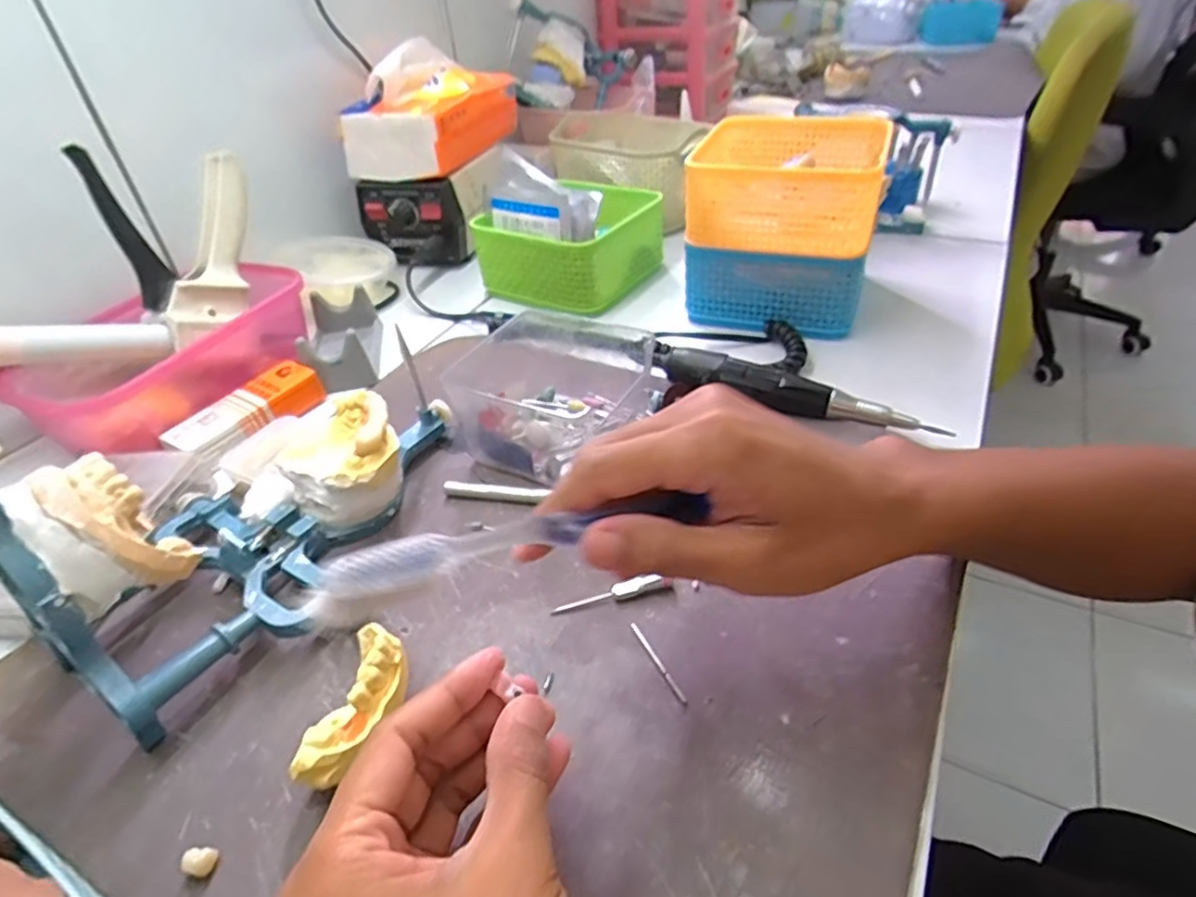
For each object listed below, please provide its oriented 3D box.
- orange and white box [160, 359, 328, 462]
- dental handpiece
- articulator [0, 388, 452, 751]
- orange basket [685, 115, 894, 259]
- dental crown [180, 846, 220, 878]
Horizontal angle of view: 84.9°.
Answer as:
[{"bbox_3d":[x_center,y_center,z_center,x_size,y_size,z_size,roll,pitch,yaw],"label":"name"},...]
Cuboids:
[{"bbox_3d":[-0.235,-0.024,0.445,0.038,0.025,0.098,21,46,29],"label":"orange and white box"},{"bbox_3d":[0.120,-0.036,0.412,0.181,0.021,0.024,16,44,25],"label":"dental handpiece"},{"bbox_3d":[-0.177,0.000,0.313,0.130,0.130,0.211,12,42,20],"label":"articulator"},{"bbox_3d":[0.137,-0.202,0.493,0.137,0.056,0.142,8,41,16],"label":"orange basket"},{"bbox_3d":[-0.142,0.148,0.234,0.009,0.008,0.009,0,39,7],"label":"dental crown"}]

